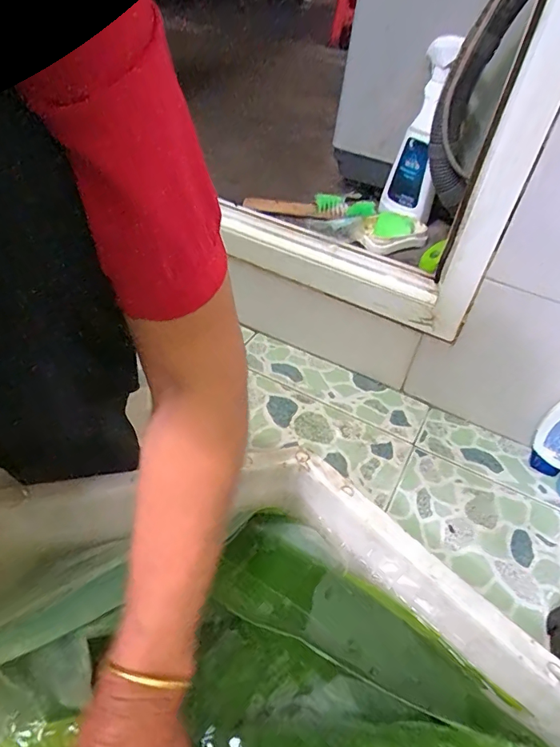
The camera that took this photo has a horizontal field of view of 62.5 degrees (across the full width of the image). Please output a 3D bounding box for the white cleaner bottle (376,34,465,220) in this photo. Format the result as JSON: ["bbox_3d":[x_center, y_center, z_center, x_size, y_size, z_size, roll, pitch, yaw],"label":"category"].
[{"bbox_3d":[0.220,-0.363,0.703,0.051,0.237,0.094,-13,46,-23],"label":"white cleaner bottle"}]

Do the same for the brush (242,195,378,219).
[{"bbox_3d":[0.051,-0.278,0.767,0.217,0.020,0.063,8,41,-1],"label":"brush"}]

